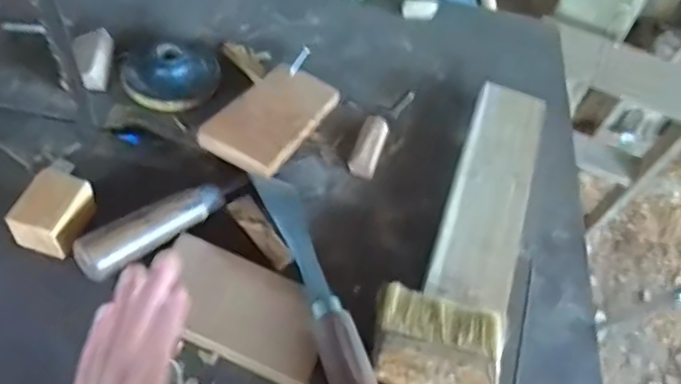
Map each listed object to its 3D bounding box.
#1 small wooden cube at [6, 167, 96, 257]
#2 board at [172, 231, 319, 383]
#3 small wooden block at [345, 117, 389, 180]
[{"bbox_3d":[-0.219,0.017,0.448,0.042,0.034,0.059,18,52,2],"label":"small wooden cube"},{"bbox_3d":[-0.073,0.085,0.428,0.129,0.010,0.069,21,78,13],"label":"board"},{"bbox_3d":[0.027,-0.044,0.557,0.024,0.018,0.070,19,52,4],"label":"small wooden block"}]

